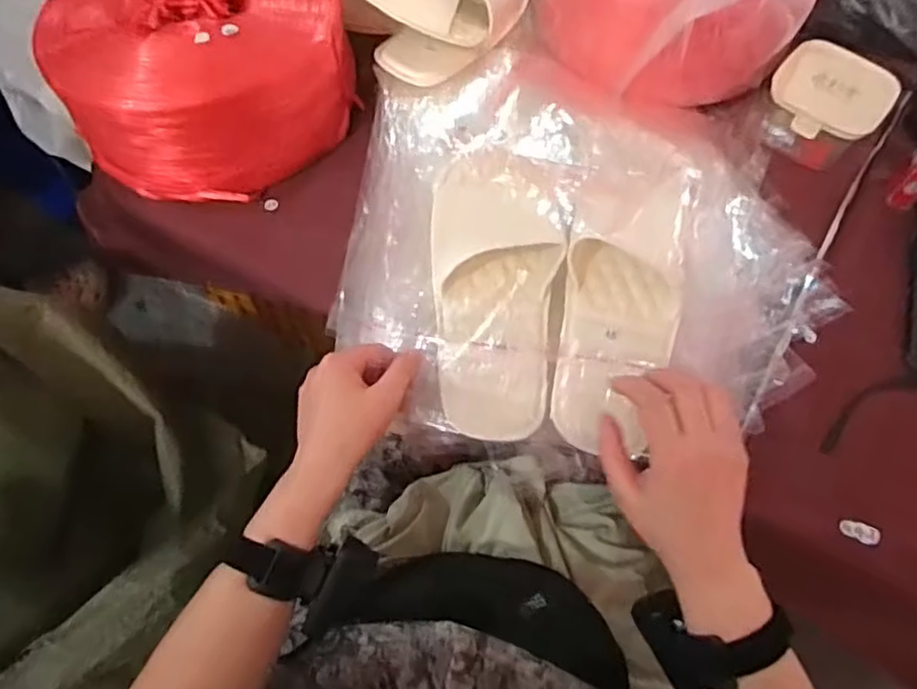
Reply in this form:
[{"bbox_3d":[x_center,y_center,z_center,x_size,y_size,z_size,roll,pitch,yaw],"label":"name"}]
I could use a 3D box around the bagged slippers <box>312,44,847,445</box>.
[{"bbox_3d":[0.122,-0.110,0.611,0.428,0.069,0.423,7,64,2],"label":"bagged slippers"}]

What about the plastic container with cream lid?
[{"bbox_3d":[0.380,-0.249,0.691,0.112,0.059,0.113,32,67,13],"label":"plastic container with cream lid"}]

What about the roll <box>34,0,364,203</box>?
[{"bbox_3d":[-0.247,-0.276,0.656,0.268,0.128,0.222,-29,68,-15],"label":"roll"}]

